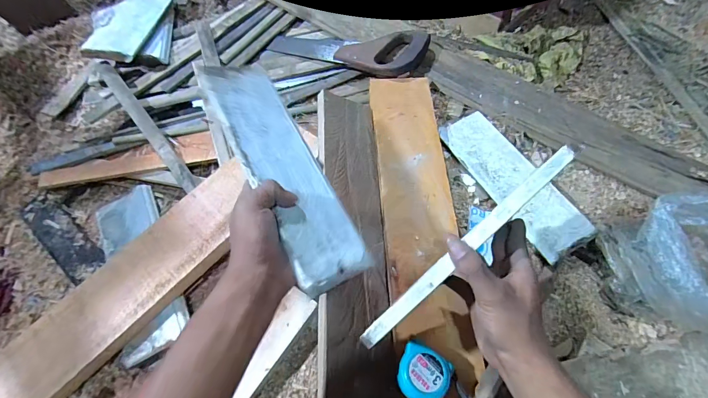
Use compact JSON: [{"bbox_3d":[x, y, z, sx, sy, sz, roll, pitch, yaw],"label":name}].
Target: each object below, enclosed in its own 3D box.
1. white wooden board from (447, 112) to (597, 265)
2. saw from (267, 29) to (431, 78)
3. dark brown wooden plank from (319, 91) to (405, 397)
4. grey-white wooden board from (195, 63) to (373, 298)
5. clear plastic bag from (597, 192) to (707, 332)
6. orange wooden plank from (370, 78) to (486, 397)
[{"bbox_3d":[0.241,-0.031,0.535,0.088,0.028,0.262,-27,68,-7],"label":"white wooden board"},{"bbox_3d":[-0.018,-0.290,0.636,0.300,0.033,0.097,17,69,11],"label":"saw"},{"bbox_3d":[0.001,0.110,0.456,0.107,0.013,0.576,8,66,-28],"label":"dark brown wooden plank"},{"bbox_3d":[-0.075,-0.037,0.355,0.079,0.010,0.269,-18,73,-39],"label":"grey-white wooden board"},{"bbox_3d":[0.415,0.071,0.407,0.174,0.117,0.149,13,68,7],"label":"clear plastic bag"},{"bbox_3d":[0.099,0.057,0.475,0.109,0.027,0.572,-4,67,3],"label":"orange wooden plank"}]

